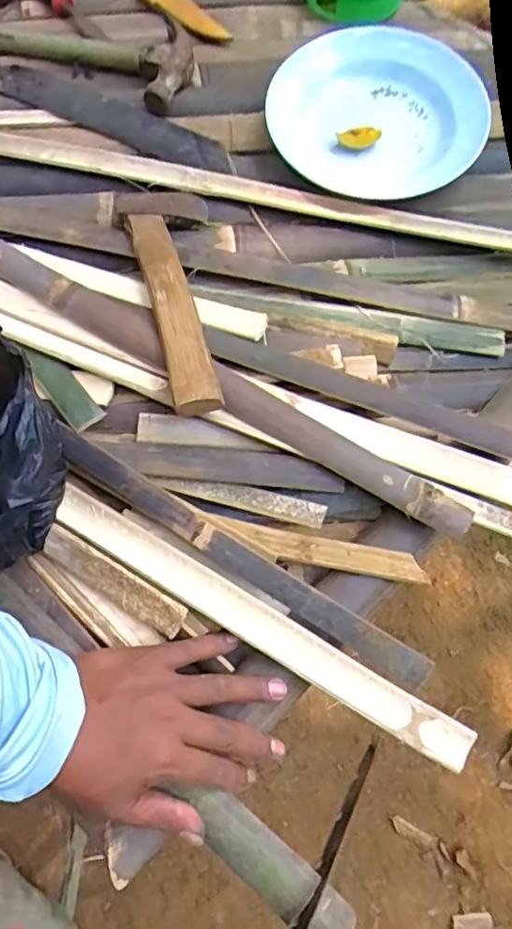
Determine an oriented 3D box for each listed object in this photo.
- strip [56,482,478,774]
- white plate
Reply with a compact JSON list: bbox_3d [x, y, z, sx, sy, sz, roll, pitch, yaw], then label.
[{"bbox_3d":[-0.005,0.111,0.425,0.335,0.018,0.031,31,76,10],"label":"strip"},{"bbox_3d":[0.125,-0.359,0.595,0.207,0.034,0.175,16,74,6],"label":"white plate"}]

